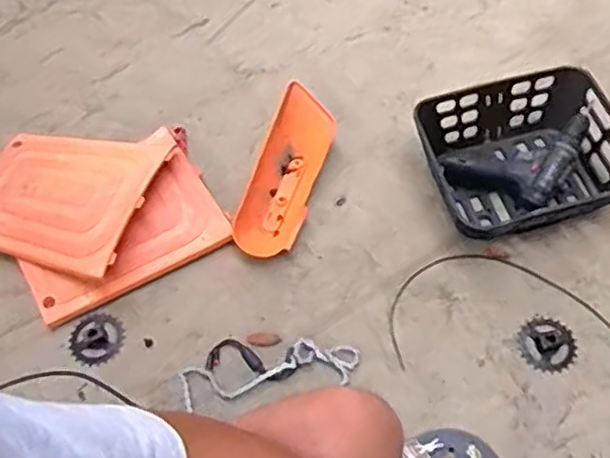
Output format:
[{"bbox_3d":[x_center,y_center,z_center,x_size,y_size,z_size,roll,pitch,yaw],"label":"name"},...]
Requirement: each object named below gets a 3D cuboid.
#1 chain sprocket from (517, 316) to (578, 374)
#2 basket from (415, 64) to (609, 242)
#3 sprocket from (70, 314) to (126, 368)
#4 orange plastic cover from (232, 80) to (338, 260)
[{"bbox_3d":[0.365,0.175,0.964,0.083,0.008,0.086,-2,61,3],"label":"chain sprocket"},{"bbox_3d":[0.369,-0.119,1.077,0.311,0.115,0.264,-15,61,-5],"label":"basket"},{"bbox_3d":[-0.325,0.173,1.002,0.085,0.009,0.082,-2,61,3],"label":"sprocket"},{"bbox_3d":[-0.033,-0.098,1.120,0.113,0.057,0.325,15,63,12],"label":"orange plastic cover"}]

